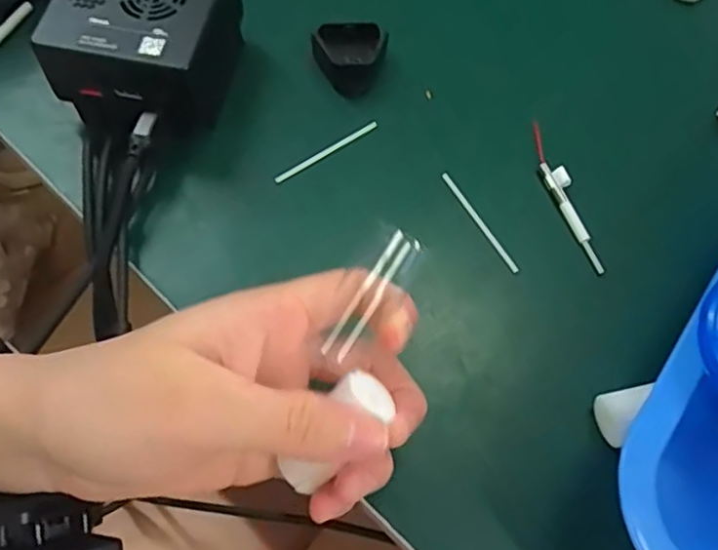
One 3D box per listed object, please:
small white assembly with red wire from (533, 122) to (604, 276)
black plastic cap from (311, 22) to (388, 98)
[{"bbox_3d":[0.100,-0.037,0.304,0.011,0.006,0.078,-16,66,-10],"label":"small white assembly with red wire"},{"bbox_3d":[-0.006,-0.116,0.334,0.038,0.019,0.033,4,64,-1],"label":"black plastic cap"}]

